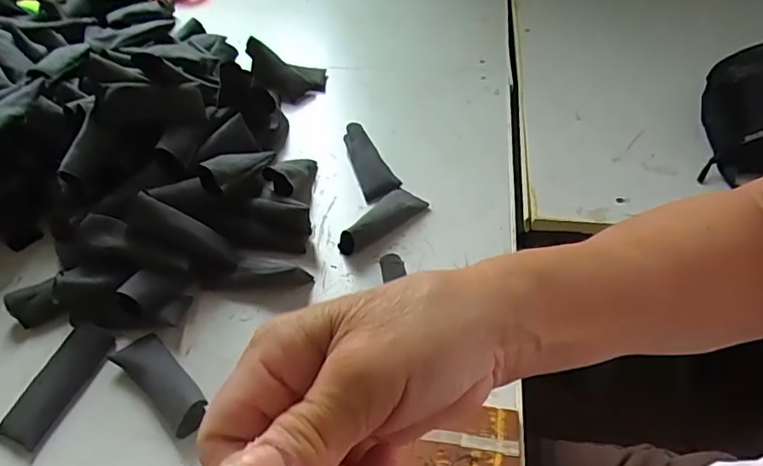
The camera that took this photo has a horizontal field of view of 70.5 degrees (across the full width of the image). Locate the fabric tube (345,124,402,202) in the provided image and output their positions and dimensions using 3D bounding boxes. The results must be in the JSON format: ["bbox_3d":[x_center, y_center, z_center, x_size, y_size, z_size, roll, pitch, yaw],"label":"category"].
[{"bbox_3d":[-0.016,-0.083,0.620,0.039,0.034,0.106,-18,49,-13],"label":"fabric tube"}]

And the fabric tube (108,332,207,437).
[{"bbox_3d":[-0.180,0.123,0.447,0.104,0.024,0.037,34,57,29],"label":"fabric tube"}]

